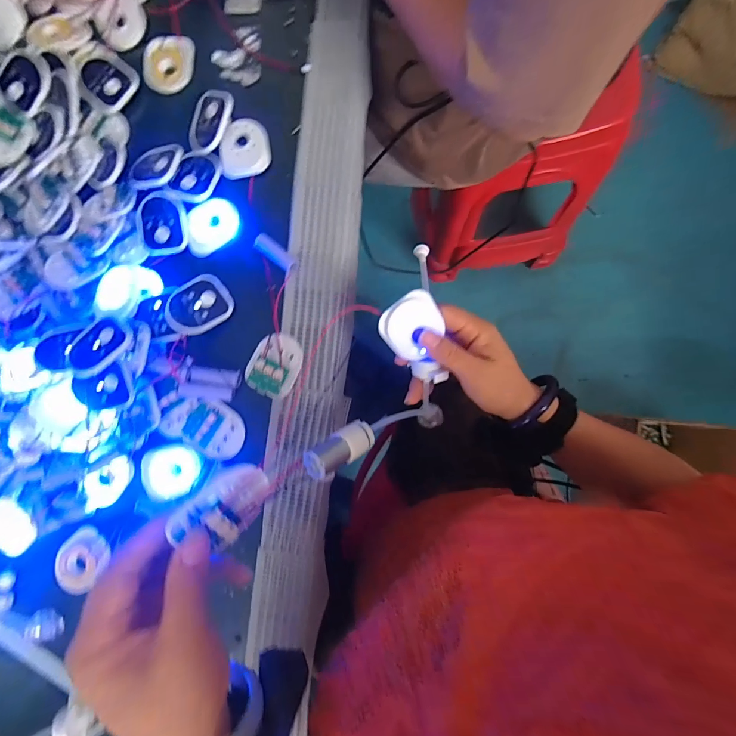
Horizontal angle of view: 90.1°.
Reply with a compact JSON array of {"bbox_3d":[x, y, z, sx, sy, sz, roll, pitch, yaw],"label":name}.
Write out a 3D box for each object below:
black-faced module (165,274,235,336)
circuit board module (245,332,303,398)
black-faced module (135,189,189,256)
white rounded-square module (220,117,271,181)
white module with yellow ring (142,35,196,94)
[{"bbox_3d":[-0.167,-0.061,0.363,0.063,0.009,0.051,-38,86,-15],"label":"black-faced module"},{"bbox_3d":[-0.089,-0.004,0.352,0.047,0.014,0.060,22,89,7],"label":"circuit board module"},{"bbox_3d":[-0.208,-0.146,0.370,0.051,0.011,0.060,-6,86,6],"label":"black-faced module"},{"bbox_3d":[-0.126,-0.224,0.376,0.050,0.008,0.057,-7,86,6],"label":"white rounded-square module"},{"bbox_3d":[-0.214,-0.326,0.393,0.050,0.010,0.062,11,88,7],"label":"white module with yellow ring"}]

